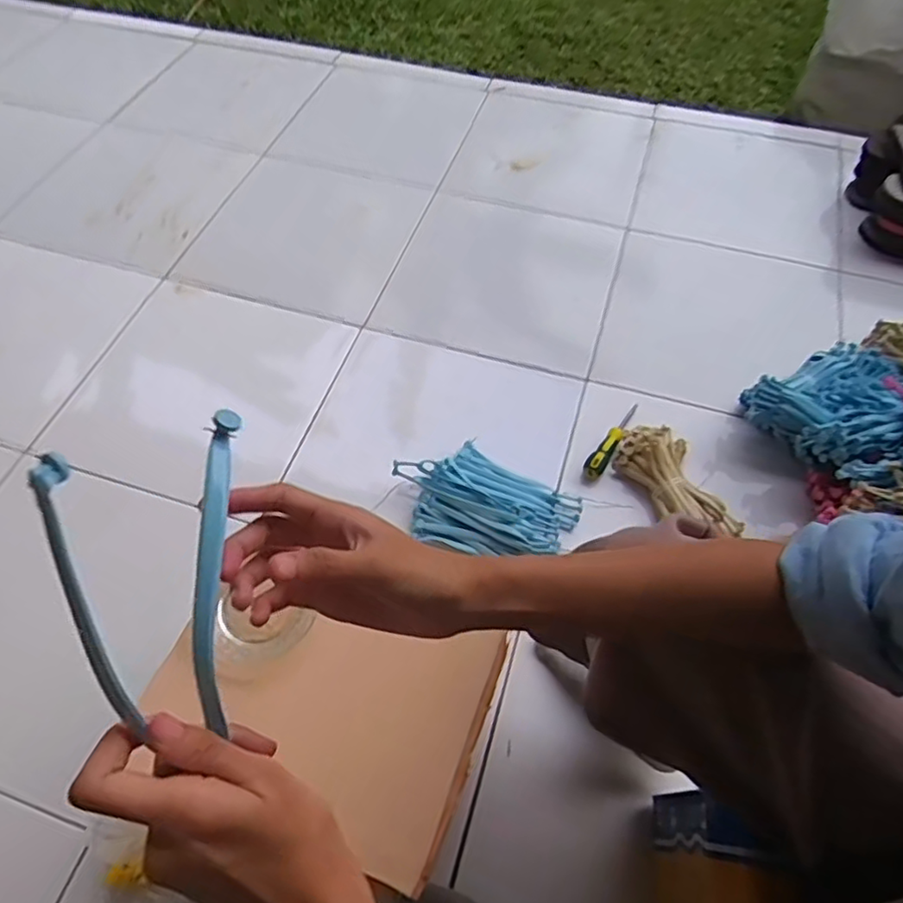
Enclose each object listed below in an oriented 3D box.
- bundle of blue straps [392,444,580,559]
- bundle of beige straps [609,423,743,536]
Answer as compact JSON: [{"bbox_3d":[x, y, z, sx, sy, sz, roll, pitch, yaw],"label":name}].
[{"bbox_3d":[0.046,0.075,0.903,0.258,0.054,0.153,23,62,14],"label":"bundle of blue straps"},{"bbox_3d":[0.328,0.045,0.904,0.102,0.063,0.201,-29,63,-16],"label":"bundle of beige straps"}]

